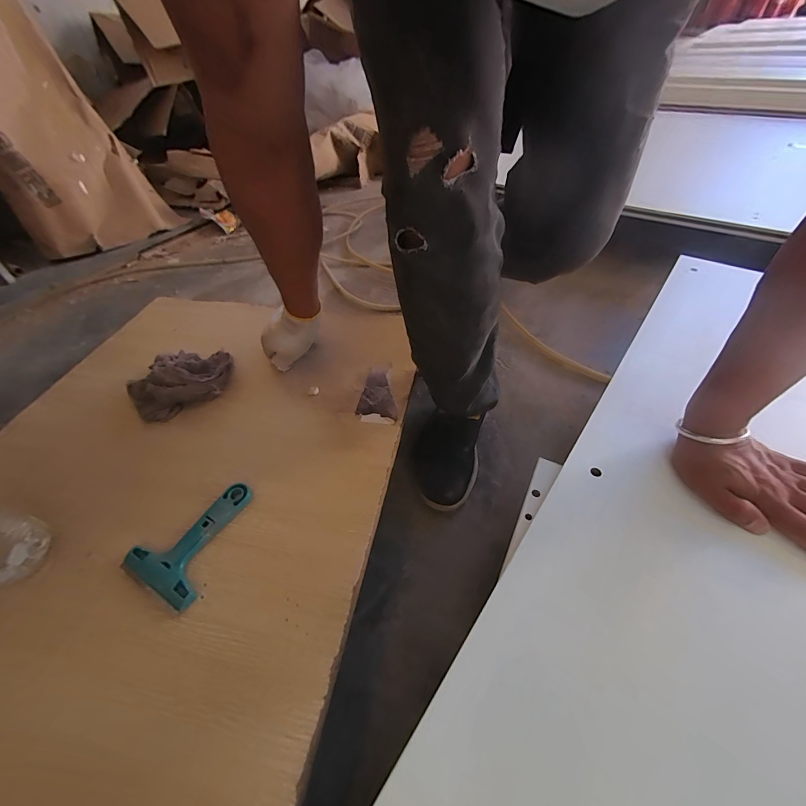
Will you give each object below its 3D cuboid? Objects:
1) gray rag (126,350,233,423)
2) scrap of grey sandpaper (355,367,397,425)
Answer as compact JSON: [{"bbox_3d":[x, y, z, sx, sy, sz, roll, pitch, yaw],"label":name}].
[{"bbox_3d":[-0.357,-0.044,0.587,0.157,0.055,0.118,-32,55,-22],"label":"gray rag"},{"bbox_3d":[-0.034,-0.015,0.577,0.062,0.004,0.115,6,50,9],"label":"scrap of grey sandpaper"}]

